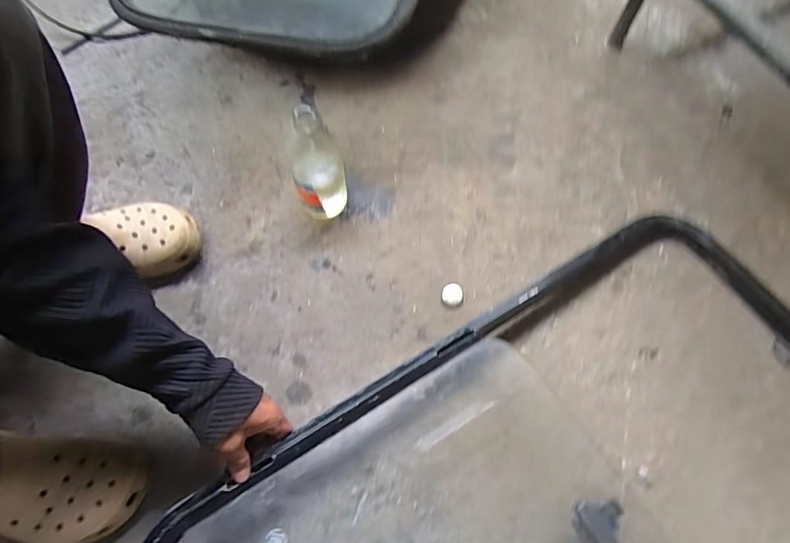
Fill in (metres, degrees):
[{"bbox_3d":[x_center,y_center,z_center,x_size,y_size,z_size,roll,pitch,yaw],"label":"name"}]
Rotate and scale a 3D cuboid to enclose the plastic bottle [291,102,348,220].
[{"bbox_3d":[-0.102,-0.131,0.594,0.070,0.173,0.055,-10,66,-4],"label":"plastic bottle"}]

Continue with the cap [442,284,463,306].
[{"bbox_3d":[0.076,0.031,0.607,0.027,0.010,0.027,0,65,0],"label":"cap"}]

